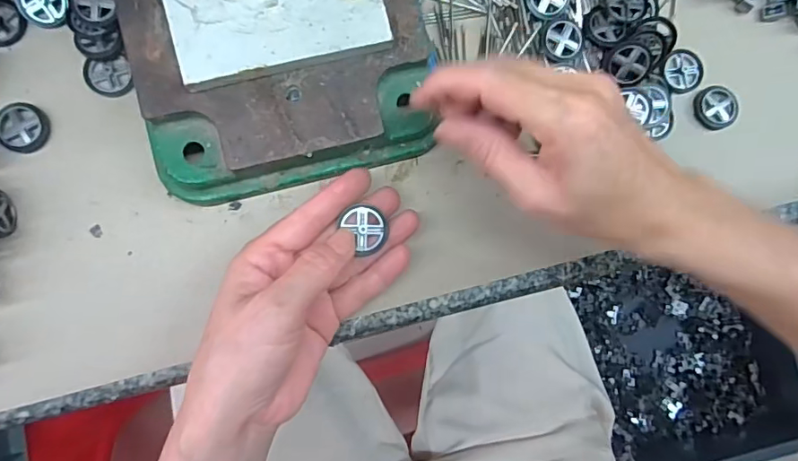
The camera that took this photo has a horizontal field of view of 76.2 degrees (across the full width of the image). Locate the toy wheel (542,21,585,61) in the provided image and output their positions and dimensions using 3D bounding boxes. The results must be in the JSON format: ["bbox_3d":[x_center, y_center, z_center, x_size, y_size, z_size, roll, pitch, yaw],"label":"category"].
[{"bbox_3d":[0.102,-0.118,0.313,0.023,0.004,0.027,20,86,-4],"label":"toy wheel"}]

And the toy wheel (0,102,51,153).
[{"bbox_3d":[-0.212,-0.058,0.287,0.027,0.006,0.027,0,87,-5],"label":"toy wheel"}]

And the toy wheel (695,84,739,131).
[{"bbox_3d":[0.204,-0.079,0.326,0.027,0.006,0.027,0,87,-5],"label":"toy wheel"}]

